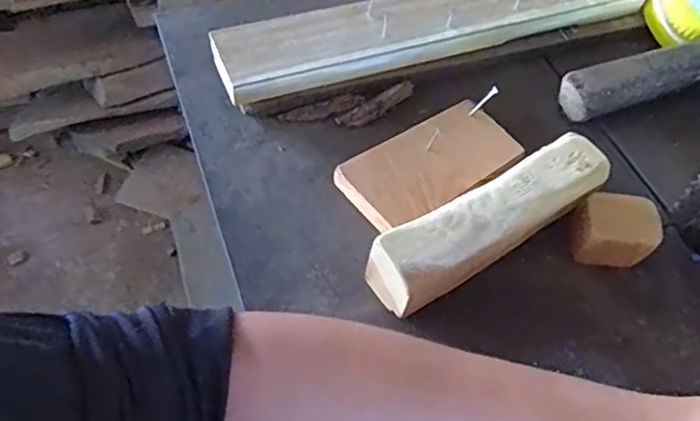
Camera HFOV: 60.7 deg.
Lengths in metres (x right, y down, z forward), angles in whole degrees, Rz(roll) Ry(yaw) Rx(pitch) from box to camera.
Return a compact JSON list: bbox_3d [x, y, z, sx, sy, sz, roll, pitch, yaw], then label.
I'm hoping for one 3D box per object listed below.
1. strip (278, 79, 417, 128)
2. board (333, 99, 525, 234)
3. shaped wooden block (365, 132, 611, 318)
[{"bbox_3d":[0.001,-0.082,0.485,0.110,0.009,0.026,-14,58,-13],"label":"strip"},{"bbox_3d":[0.062,-0.033,0.448,0.134,0.017,0.070,-29,62,-22],"label":"board"},{"bbox_3d":[0.094,0.008,0.400,0.177,0.050,0.040,-26,61,-20],"label":"shaped wooden block"}]

